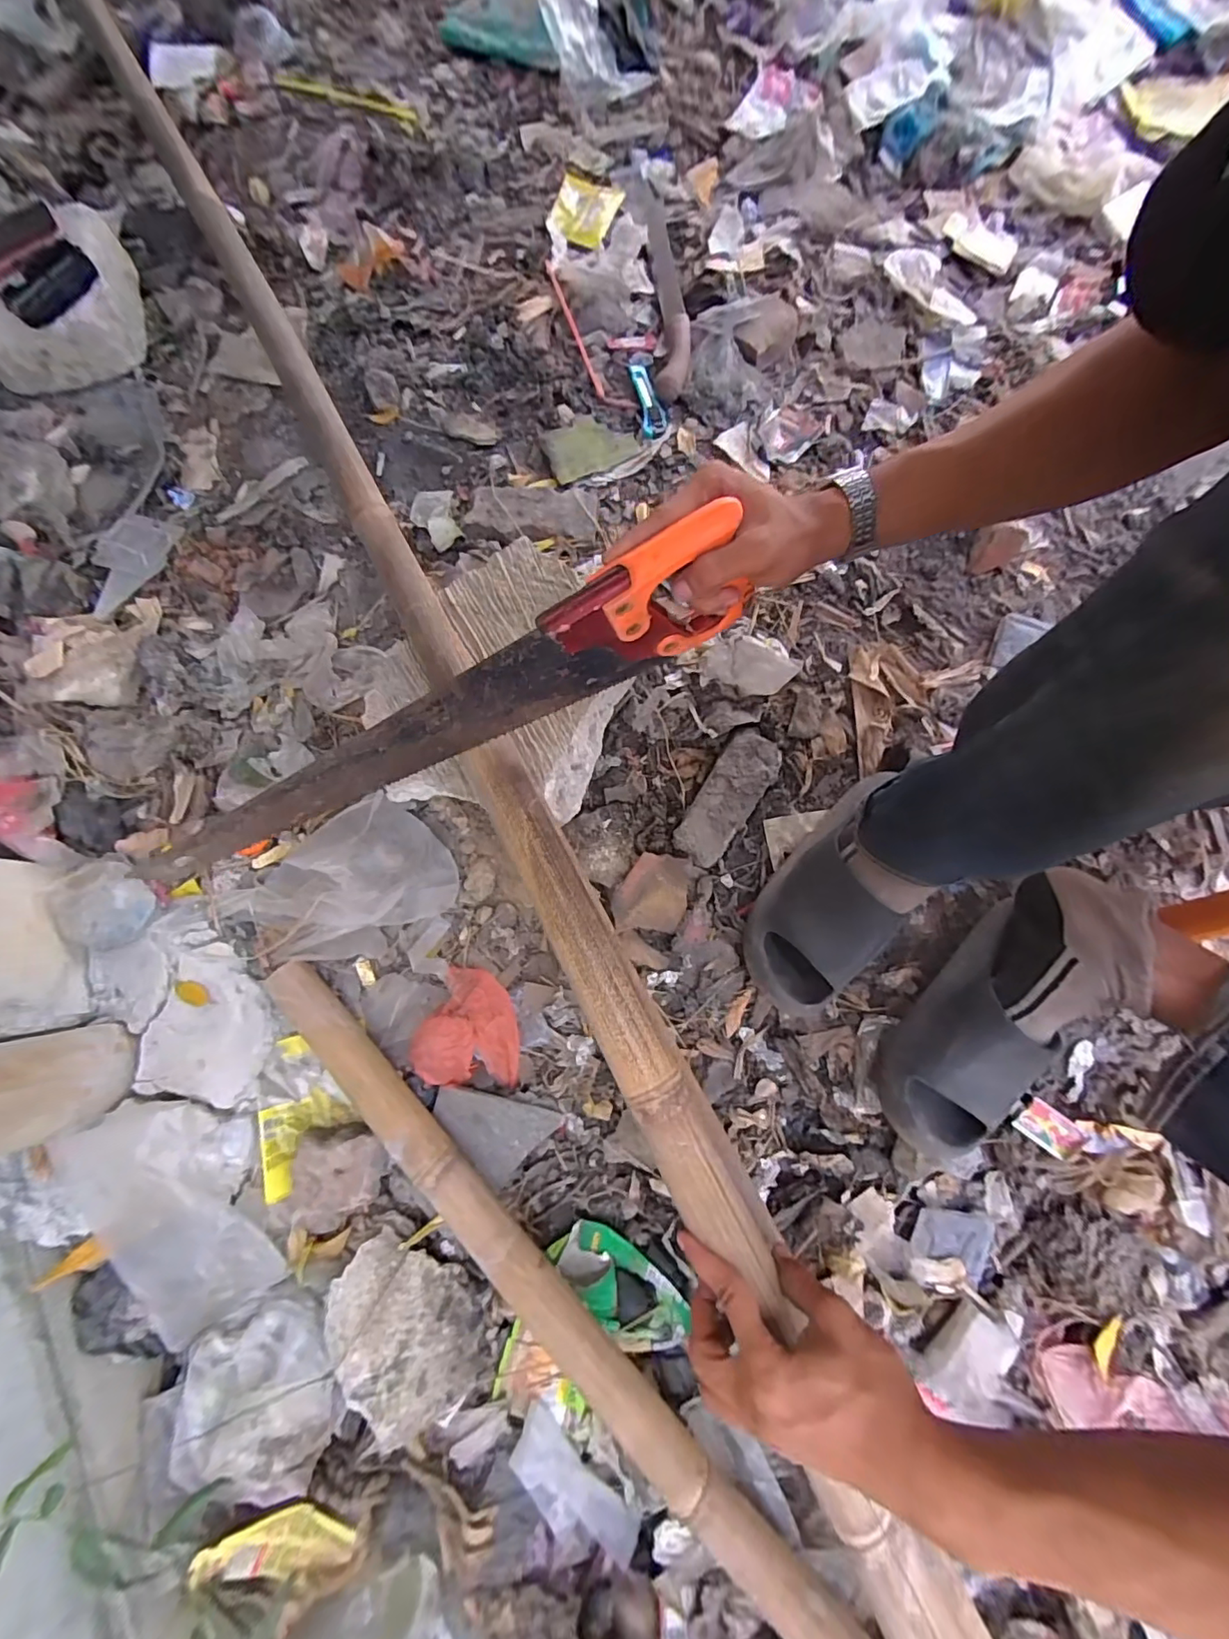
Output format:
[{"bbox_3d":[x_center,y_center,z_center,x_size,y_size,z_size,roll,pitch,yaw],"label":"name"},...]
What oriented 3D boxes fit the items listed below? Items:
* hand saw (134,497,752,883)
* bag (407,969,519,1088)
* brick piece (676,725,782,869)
[{"bbox_3d":[-0.127,-0.070,0.410,0.472,0.110,0.037,-27,80,5],"label":"hand saw"},{"bbox_3d":[-0.152,0.216,0.557,0.105,0.033,0.115,3,77,-1],"label":"bag"},{"bbox_3d":[0.125,-0.023,0.588,0.060,0.030,0.150,32,89,4],"label":"brick piece"}]

